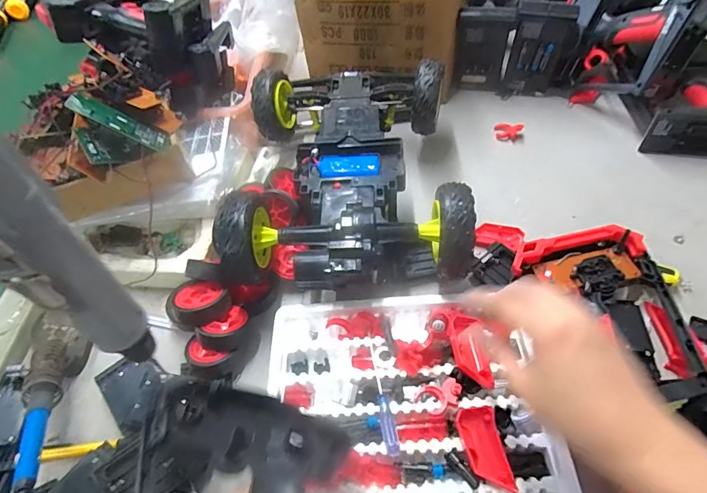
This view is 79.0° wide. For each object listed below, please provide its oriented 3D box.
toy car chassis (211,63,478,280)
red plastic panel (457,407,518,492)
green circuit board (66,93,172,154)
[{"bbox_3d":[-0.004,-0.101,0.520,0.244,0.117,0.340,-2,54,3],"label":"toy car chassis"},{"bbox_3d":[0.107,0.166,0.351,0.031,0.006,0.063,-16,69,11],"label":"red plastic panel"},{"bbox_3d":[-0.245,-0.130,0.452,0.010,0.097,0.039,-37,45,33],"label":"green circuit board"}]

